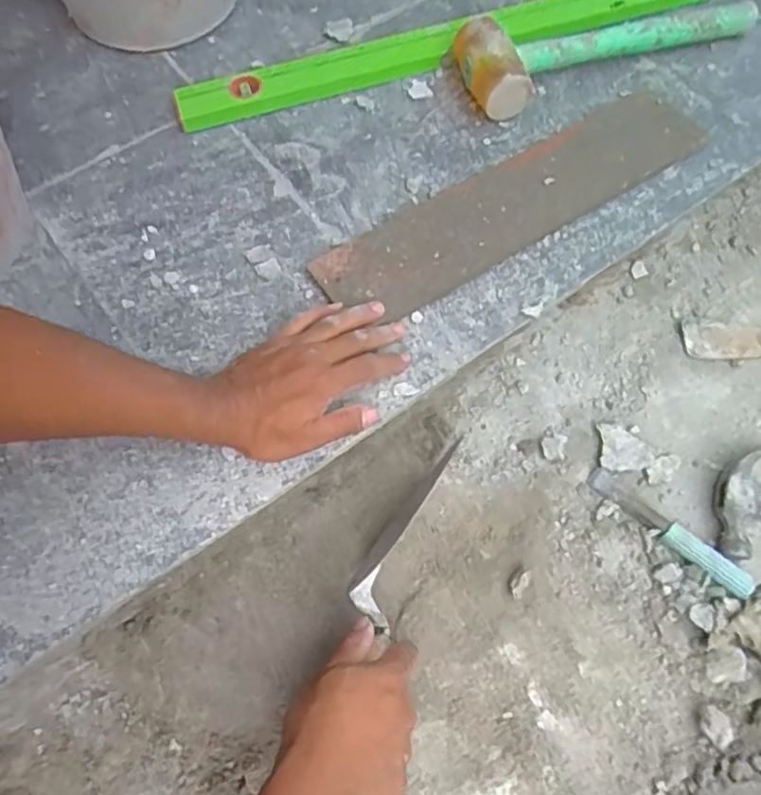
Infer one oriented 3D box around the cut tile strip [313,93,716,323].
[{"bbox_3d":[0.126,-0.181,0.591,0.392,0.013,0.092,-31,68,-14],"label":"cut tile strip"}]

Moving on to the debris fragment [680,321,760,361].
[{"bbox_3d":[0.371,-0.053,0.648,0.136,0.005,0.041,4,66,1],"label":"debris fragment"}]

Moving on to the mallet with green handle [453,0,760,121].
[{"bbox_3d":[0.233,-0.371,0.660,0.323,0.060,0.094,-21,65,-8],"label":"mallet with green handle"}]

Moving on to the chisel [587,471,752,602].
[{"bbox_3d":[0.248,0.114,0.560,0.151,0.018,0.023,41,72,16],"label":"chisel"}]

